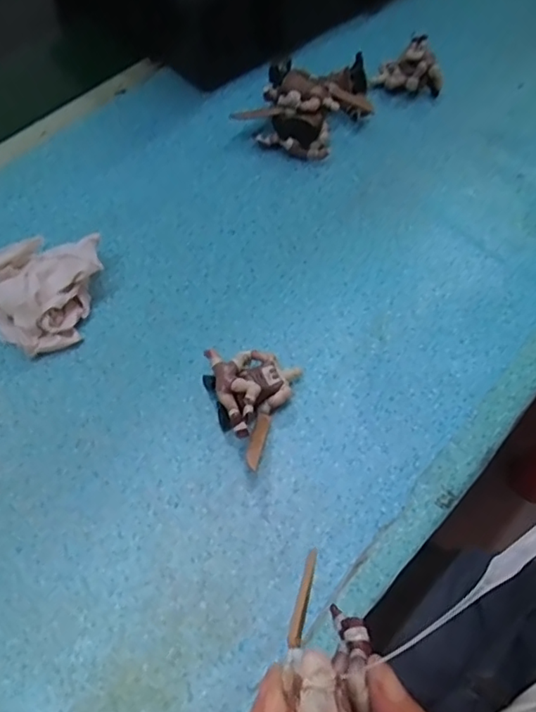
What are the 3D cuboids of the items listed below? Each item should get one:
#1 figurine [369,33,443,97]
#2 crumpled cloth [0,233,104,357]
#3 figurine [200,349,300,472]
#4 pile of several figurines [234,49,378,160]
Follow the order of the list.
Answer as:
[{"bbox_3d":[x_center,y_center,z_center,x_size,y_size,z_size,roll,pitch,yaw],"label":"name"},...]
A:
[{"bbox_3d":[0.125,-0.252,0.486,0.056,0.031,0.046,13,62,4],"label":"figurine"},{"bbox_3d":[-0.147,-0.044,0.368,0.083,0.040,0.075,-18,64,-12],"label":"crumpled cloth"},{"bbox_3d":[-0.018,0.025,0.344,0.055,0.030,0.069,24,64,10],"label":"figurine"},{"bbox_3d":[0.040,-0.208,0.462,0.110,0.041,0.078,-39,70,-20],"label":"pile of several figurines"}]

